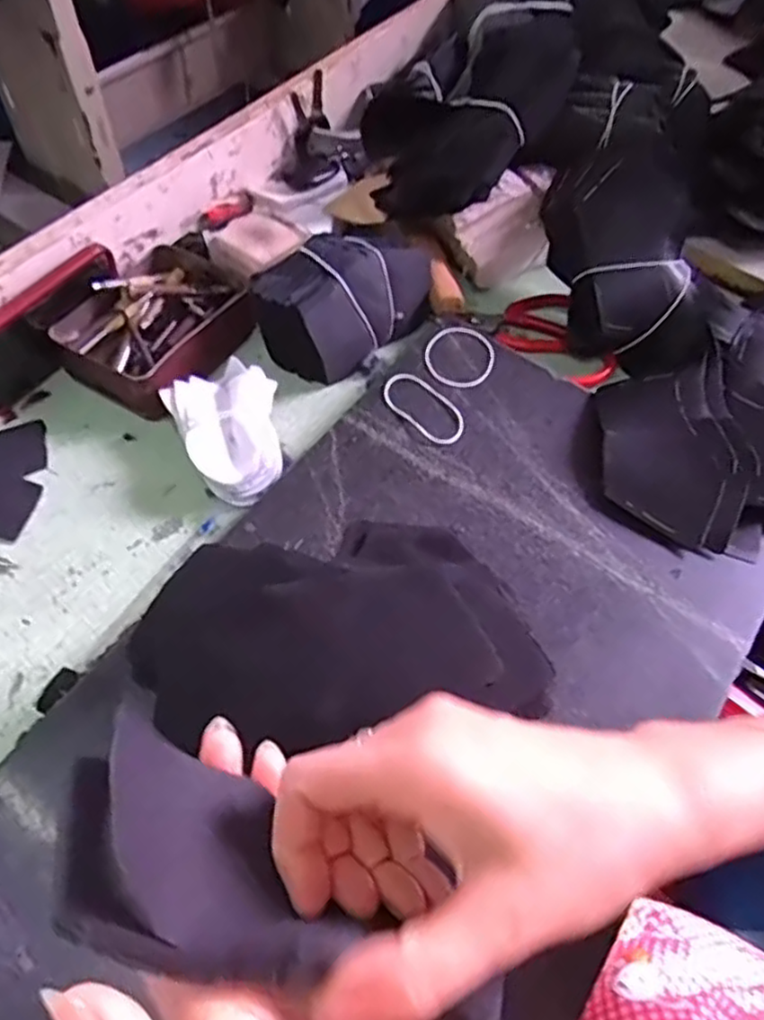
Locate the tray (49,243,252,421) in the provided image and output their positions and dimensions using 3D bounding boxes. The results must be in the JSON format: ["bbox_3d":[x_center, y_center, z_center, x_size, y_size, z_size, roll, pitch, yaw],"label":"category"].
[{"bbox_3d":[-0.166,-0.139,0.526,0.108,0.043,0.130,25,60,14],"label":"tray"}]

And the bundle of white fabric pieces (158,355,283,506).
[{"bbox_3d":[-0.101,-0.054,0.486,0.070,0.030,0.100,-23,61,-16],"label":"bundle of white fabric pieces"}]

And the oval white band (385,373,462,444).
[{"bbox_3d":[0.032,-0.072,0.494,0.038,0.006,0.068,-33,66,-26],"label":"oval white band"}]

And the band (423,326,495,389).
[{"bbox_3d":[0.060,-0.115,0.523,0.053,0.007,0.061,26,60,14],"label":"band"}]

